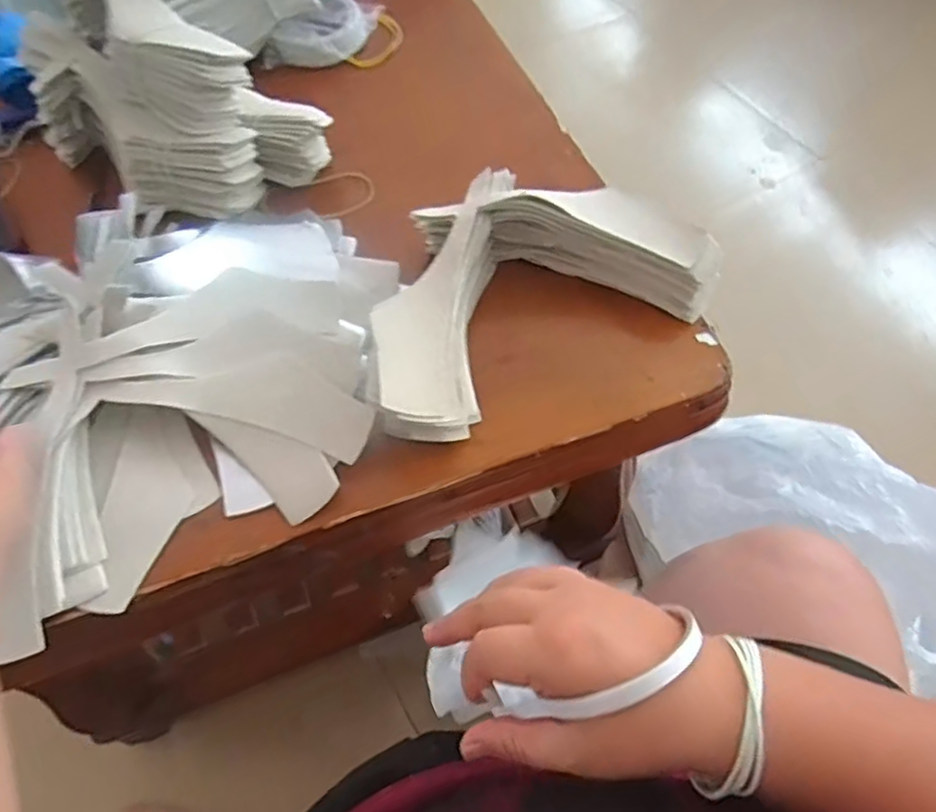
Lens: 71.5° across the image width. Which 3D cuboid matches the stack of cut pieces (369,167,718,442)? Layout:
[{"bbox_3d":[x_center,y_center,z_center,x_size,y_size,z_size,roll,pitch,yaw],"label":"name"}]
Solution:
[{"bbox_3d":[0.036,-0.096,0.492,0.284,0.058,0.169,-27,65,-18],"label":"stack of cut pieces"}]

